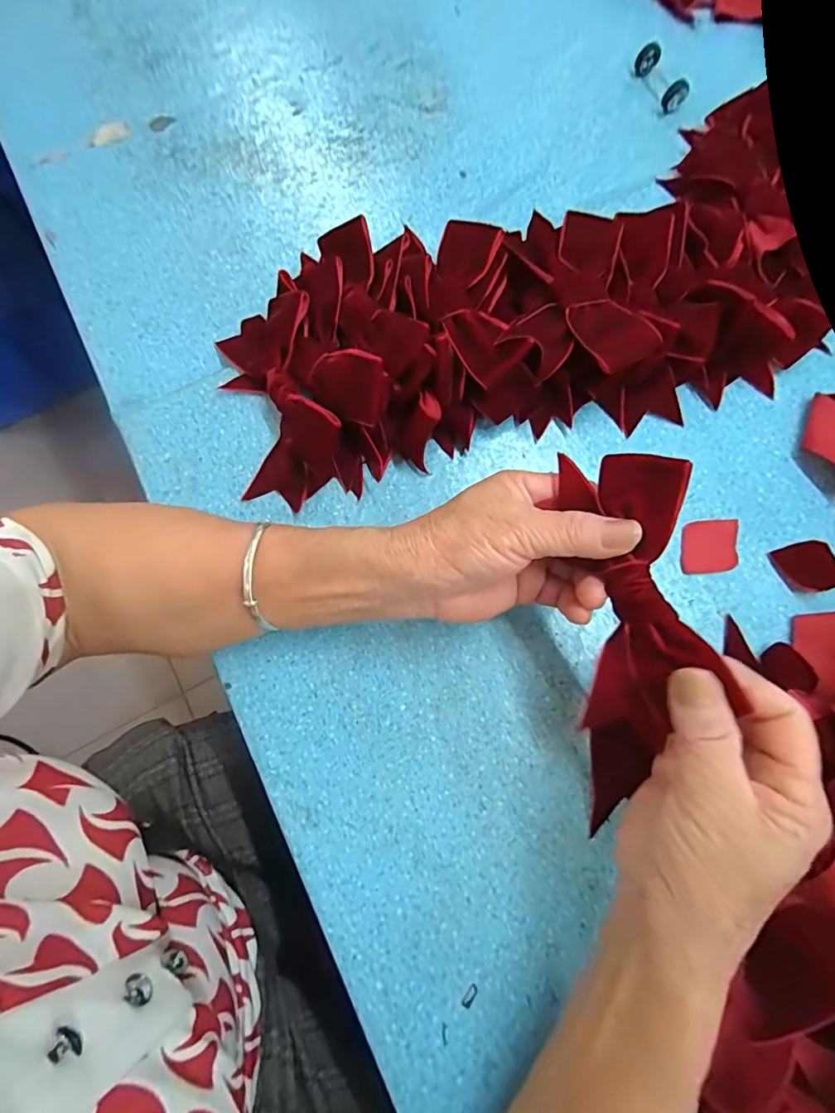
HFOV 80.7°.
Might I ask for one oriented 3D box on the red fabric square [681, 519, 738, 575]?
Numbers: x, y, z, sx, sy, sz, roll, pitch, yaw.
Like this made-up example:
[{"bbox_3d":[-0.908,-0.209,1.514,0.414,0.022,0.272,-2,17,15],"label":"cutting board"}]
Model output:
[{"bbox_3d":[0.187,-0.006,0.314,0.036,0.004,0.034,0,76,0],"label":"red fabric square"}]

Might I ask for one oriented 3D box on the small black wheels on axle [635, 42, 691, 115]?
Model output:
[{"bbox_3d":[0.200,-0.392,0.402,0.018,0.019,0.055,-23,77,-6],"label":"small black wheels on axle"}]

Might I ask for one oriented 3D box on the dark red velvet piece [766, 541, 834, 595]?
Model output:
[{"bbox_3d":[0.246,0.007,0.308,0.036,0.008,0.032,-17,77,-4],"label":"dark red velvet piece"}]

